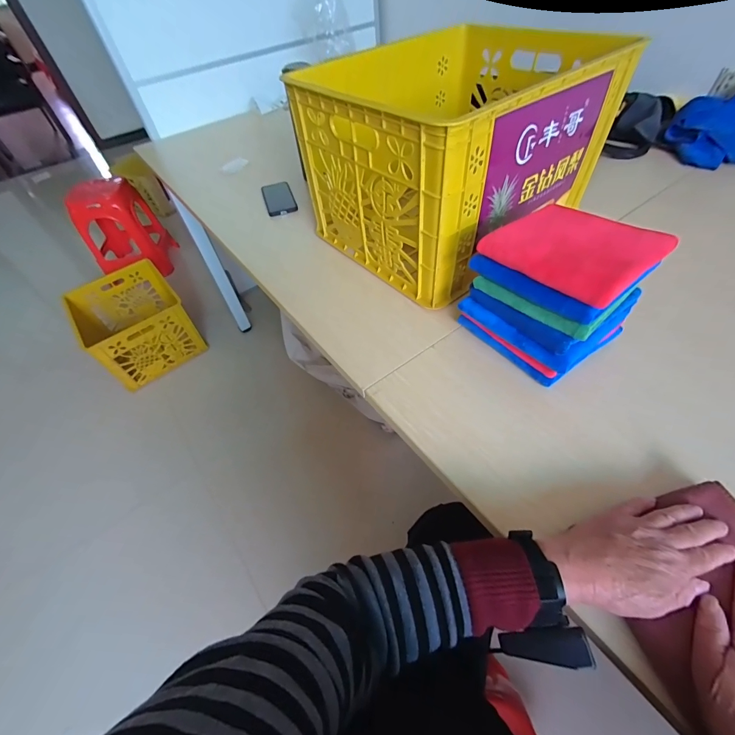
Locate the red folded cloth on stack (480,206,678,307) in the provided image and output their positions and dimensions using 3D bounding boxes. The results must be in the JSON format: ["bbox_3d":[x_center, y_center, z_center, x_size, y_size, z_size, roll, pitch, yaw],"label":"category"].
[{"bbox_3d":[0.254,-0.153,0.428,0.155,0.024,0.159,-33,56,-20],"label":"red folded cloth on stack"}]

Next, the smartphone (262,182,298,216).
[{"bbox_3d":[-0.233,-0.446,0.924,0.075,0.012,0.165,-16,51,-8],"label":"smartphone"}]

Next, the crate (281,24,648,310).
[{"bbox_3d":[0.175,-0.403,0.678,0.478,0.283,0.373,-33,56,-20],"label":"crate"}]

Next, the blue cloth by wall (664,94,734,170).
[{"bbox_3d":[0.896,-0.588,0.874,0.226,0.065,0.231,-3,82,17],"label":"blue cloth by wall"}]

